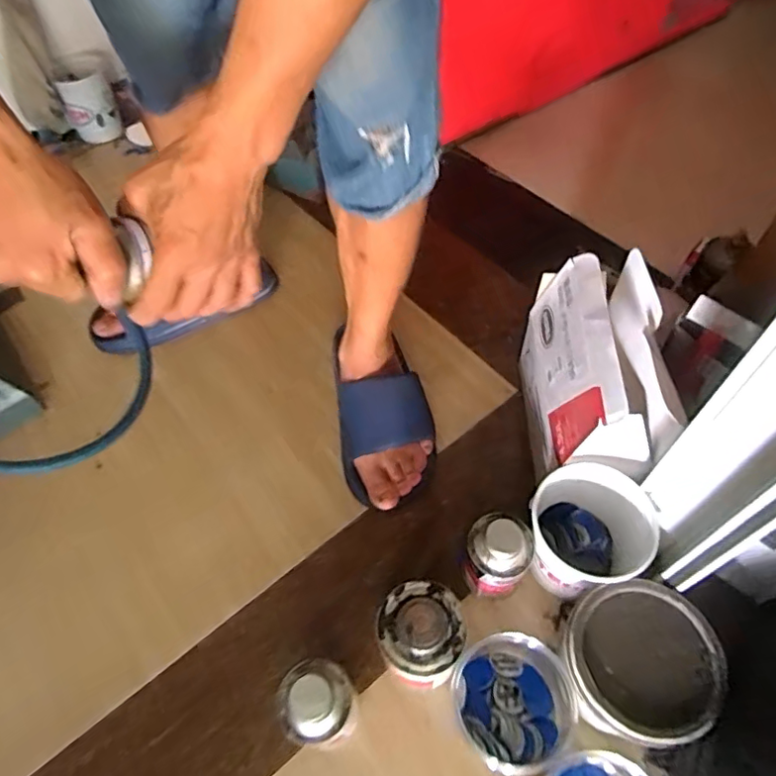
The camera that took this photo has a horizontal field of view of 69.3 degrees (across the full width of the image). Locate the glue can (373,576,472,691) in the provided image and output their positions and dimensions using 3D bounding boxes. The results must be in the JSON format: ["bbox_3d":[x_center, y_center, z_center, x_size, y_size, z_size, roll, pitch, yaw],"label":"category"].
[{"bbox_3d":[0.033,0.241,0.549,0.081,0.118,0.086,-2,55,2],"label":"glue can"}]

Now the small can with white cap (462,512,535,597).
[{"bbox_3d":[0.113,0.177,0.593,0.064,0.109,0.067,-2,55,2],"label":"small can with white cap"}]

